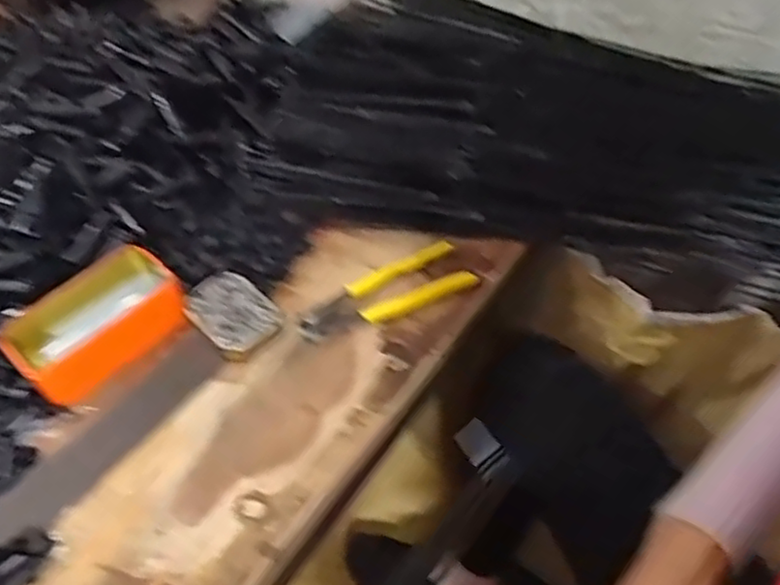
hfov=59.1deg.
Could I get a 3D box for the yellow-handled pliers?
[{"bbox_3d":[-0.006,-0.002,0.630,0.160,0.017,0.055,-18,52,-11],"label":"yellow-handled pliers"}]

